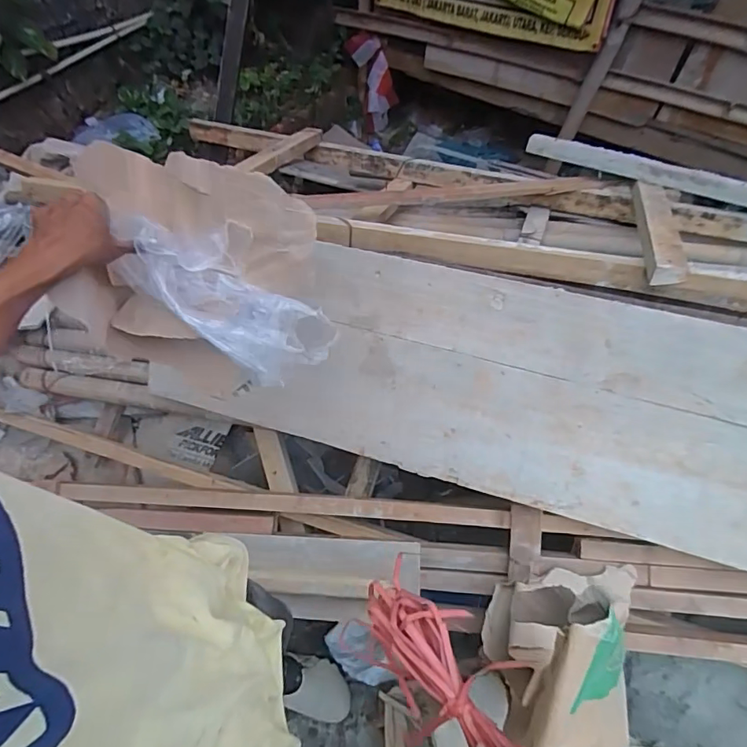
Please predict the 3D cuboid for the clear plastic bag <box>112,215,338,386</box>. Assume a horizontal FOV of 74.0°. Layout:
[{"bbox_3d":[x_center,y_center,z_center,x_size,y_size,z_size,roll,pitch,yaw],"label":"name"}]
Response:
[{"bbox_3d":[-0.204,-0.102,0.691,0.301,0.086,0.111,36,58,-11],"label":"clear plastic bag"}]

